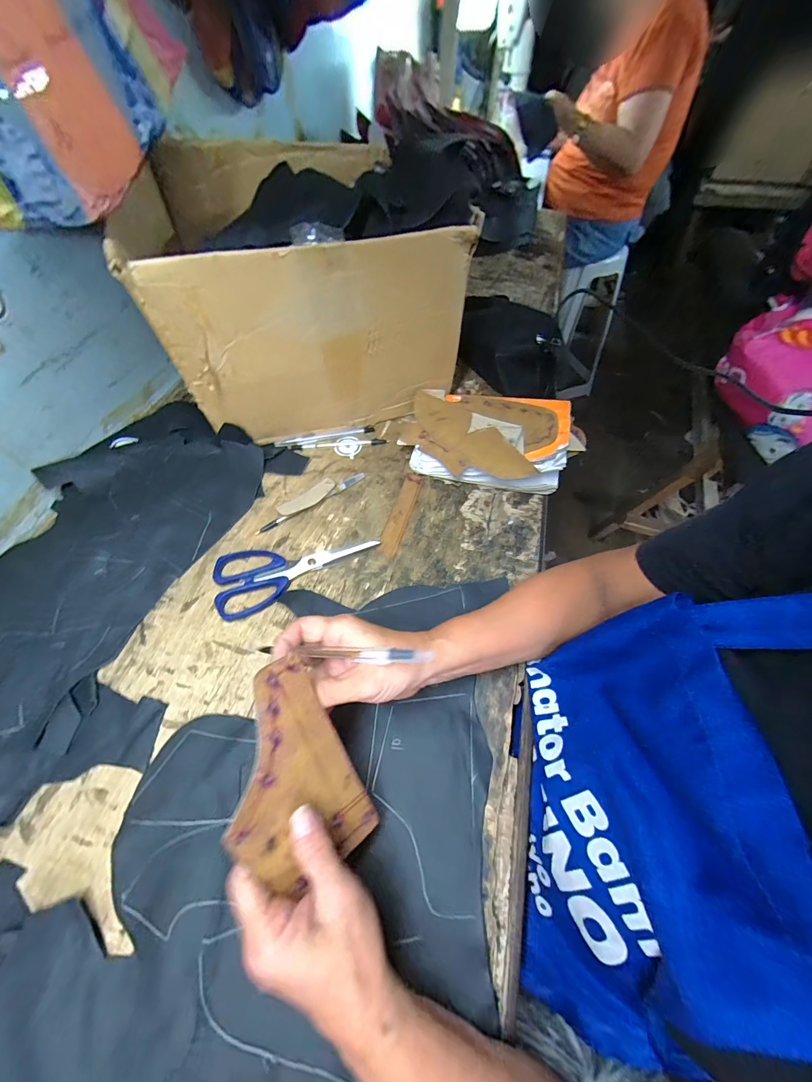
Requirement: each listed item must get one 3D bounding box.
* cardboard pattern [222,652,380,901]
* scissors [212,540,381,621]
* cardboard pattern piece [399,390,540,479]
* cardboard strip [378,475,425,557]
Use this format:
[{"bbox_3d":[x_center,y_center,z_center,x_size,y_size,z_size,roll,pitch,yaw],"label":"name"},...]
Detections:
[{"bbox_3d":[-0.073,0.153,0.228,0.081,0.004,0.141,-28,100,-47],"label":"cardboard pattern"},{"bbox_3d":[-0.127,0.024,0.418,0.185,0.010,0.079,-21,60,-15],"label":"scissors"},{"bbox_3d":[0.075,-0.133,0.475,0.195,0.009,0.081,38,80,23],"label":"cardboard pattern piece"},{"bbox_3d":[-0.006,-0.037,0.462,0.025,0.004,0.132,16,58,8],"label":"cardboard strip"}]

